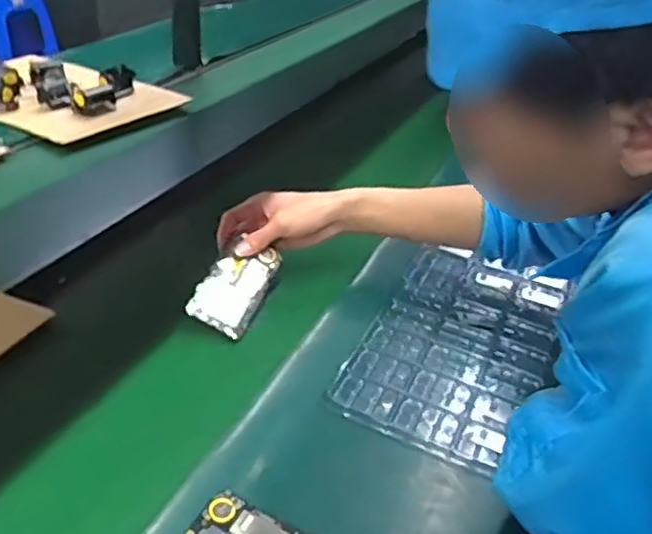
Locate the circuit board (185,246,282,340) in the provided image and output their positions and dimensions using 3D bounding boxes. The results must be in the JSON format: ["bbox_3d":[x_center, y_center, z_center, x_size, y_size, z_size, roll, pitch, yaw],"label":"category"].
[{"bbox_3d":[-0.102,0.021,0.759,0.069,0.009,0.119,33,58,-10],"label":"circuit board"}]

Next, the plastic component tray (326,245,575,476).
[{"bbox_3d":[0.155,0.082,0.762,0.192,0.027,0.353,18,35,19],"label":"plastic component tray"}]

